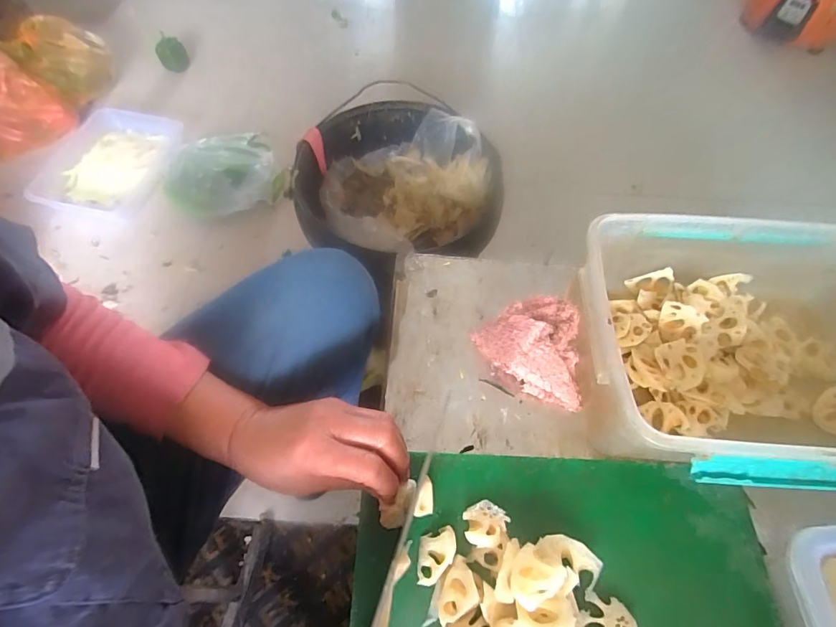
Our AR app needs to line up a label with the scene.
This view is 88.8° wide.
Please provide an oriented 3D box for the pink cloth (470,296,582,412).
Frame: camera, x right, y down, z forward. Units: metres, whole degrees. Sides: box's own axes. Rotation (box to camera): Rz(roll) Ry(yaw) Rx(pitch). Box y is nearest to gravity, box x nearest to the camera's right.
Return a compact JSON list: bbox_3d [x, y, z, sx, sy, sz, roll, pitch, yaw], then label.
[{"bbox_3d":[0.116,0.040,0.407,0.089,0.046,0.108,-21,65,-11],"label":"pink cloth"}]

